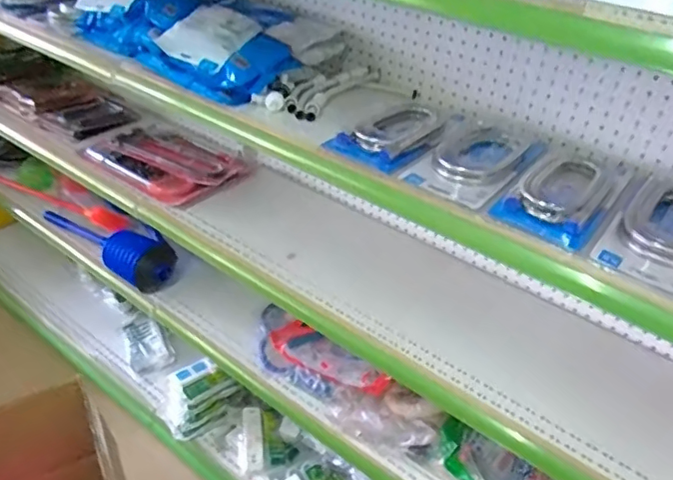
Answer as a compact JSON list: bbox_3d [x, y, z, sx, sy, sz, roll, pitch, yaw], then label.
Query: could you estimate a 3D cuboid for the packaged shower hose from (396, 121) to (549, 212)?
[{"bbox_3d":[0.227,-0.120,0.922,0.135,0.048,0.266,27,41,28],"label":"packaged shower hose"}]

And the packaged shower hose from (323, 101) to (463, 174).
[{"bbox_3d":[0.120,-0.180,0.986,0.142,0.049,0.240,33,44,33],"label":"packaged shower hose"}]

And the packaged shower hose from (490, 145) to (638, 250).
[{"bbox_3d":[0.374,-0.091,0.895,0.138,0.050,0.335,25,40,25],"label":"packaged shower hose"}]

